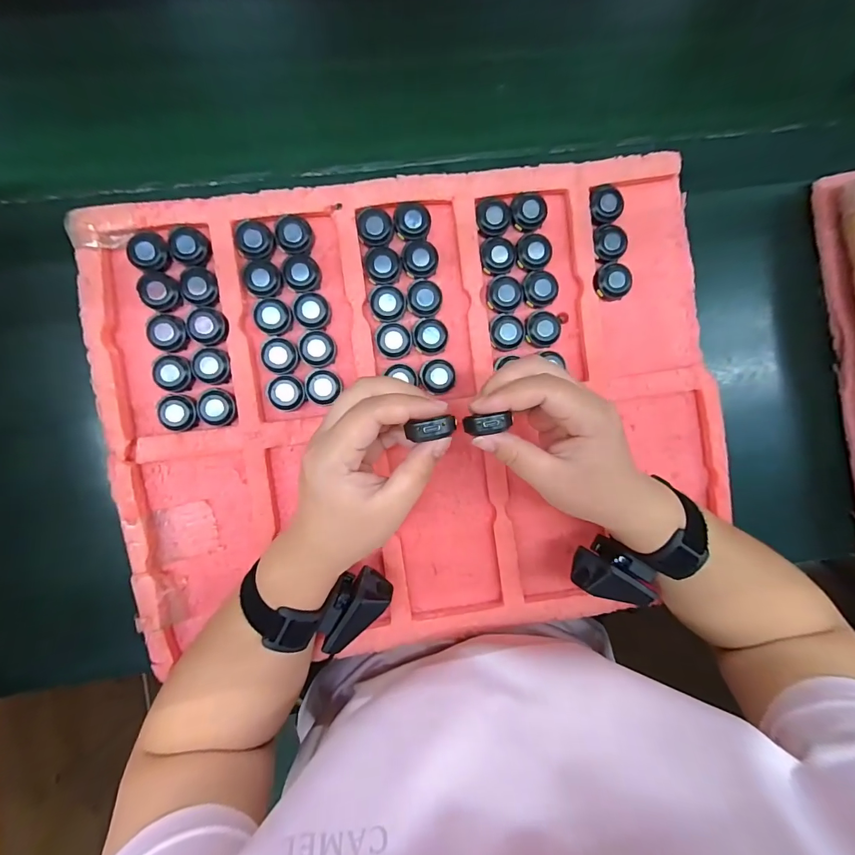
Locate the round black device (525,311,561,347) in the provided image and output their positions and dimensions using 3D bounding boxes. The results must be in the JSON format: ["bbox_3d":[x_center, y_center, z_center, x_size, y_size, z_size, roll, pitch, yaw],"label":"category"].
[{"bbox_3d":[0.099,-0.086,0.338,0.029,0.009,0.033,13,92,-5],"label":"round black device"}]

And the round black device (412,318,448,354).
[{"bbox_3d":[0.002,-0.076,0.334,0.029,0.009,0.029,0,93,-4],"label":"round black device"}]

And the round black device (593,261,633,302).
[{"bbox_3d":[0.160,-0.126,0.341,0.036,0.007,0.031,-41,95,-1],"label":"round black device"}]

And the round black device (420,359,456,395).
[{"bbox_3d":[0.008,-0.042,0.334,0.029,0.012,0.028,0,93,-4],"label":"round black device"}]

